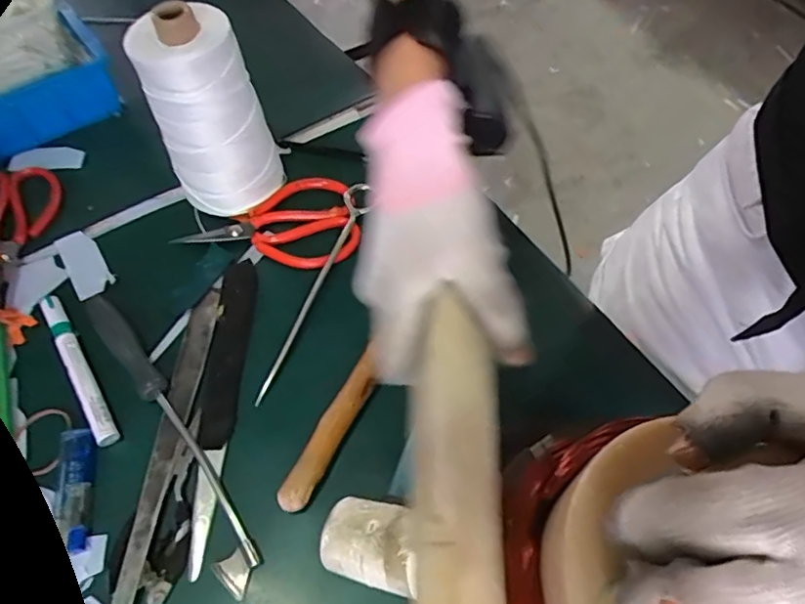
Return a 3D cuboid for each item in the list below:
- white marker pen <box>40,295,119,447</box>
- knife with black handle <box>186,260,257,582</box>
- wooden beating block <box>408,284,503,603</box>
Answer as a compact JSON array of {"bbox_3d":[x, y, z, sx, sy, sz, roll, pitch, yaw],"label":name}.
[{"bbox_3d":[-0.253,0.049,0.445,0.015,0.010,0.139,-30,64,-16],"label":"white marker pen"},{"bbox_3d":[-0.142,0.075,0.439,0.033,0.016,0.236,1,60,1],"label":"knife with black handle"},{"bbox_3d":[0.022,0.071,0.243,0.035,0.016,0.155,2,61,1],"label":"wooden beating block"}]

